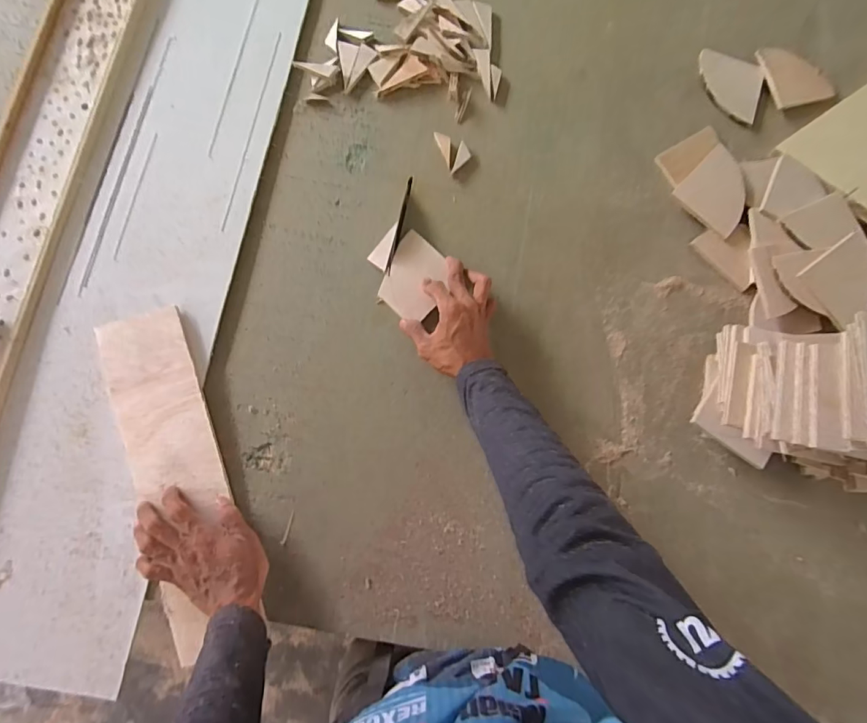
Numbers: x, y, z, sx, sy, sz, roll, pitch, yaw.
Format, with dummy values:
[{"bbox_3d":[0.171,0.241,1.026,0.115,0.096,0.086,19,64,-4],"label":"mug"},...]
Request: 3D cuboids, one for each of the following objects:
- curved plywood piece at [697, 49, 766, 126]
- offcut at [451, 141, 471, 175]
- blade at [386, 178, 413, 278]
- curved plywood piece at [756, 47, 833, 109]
[{"bbox_3d":[0.451,-0.422,0.706,0.095,0.016,0.104,17,81,-2],"label":"curved plywood piece"},{"bbox_3d":[0.042,-0.289,0.659,0.018,0.004,0.049,19,81,-2],"label":"offcut"},{"bbox_3d":[-0.046,-0.191,0.643,0.009,0.021,0.148,13,81,-3],"label":"blade"},{"bbox_3d":[0.558,-0.440,0.706,0.100,0.009,0.094,-13,90,-2],"label":"curved plywood piece"}]

